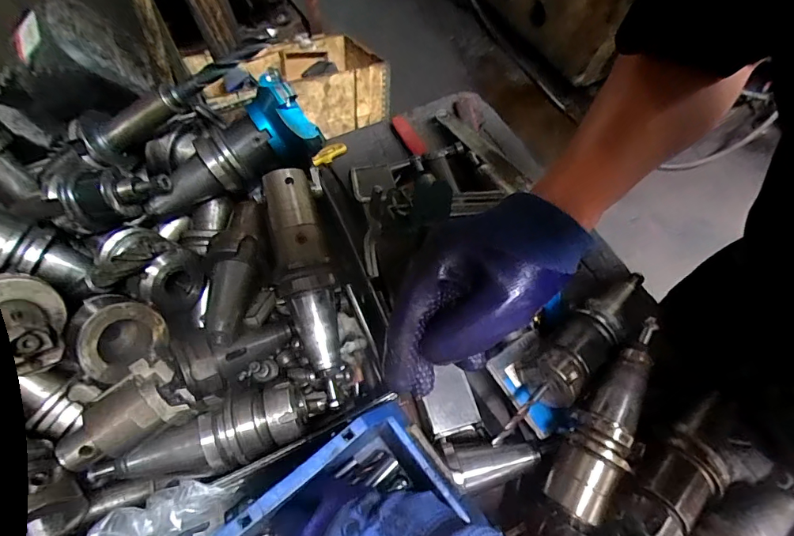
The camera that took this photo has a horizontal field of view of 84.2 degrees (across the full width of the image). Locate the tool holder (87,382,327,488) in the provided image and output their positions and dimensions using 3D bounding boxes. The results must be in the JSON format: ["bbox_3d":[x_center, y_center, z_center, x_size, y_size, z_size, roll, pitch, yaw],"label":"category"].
[{"bbox_3d":[-0.145,0.133,0.342,0.176,0.044,0.053,-16,63,-9],"label":"tool holder"}]

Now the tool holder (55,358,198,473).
[{"bbox_3d":[-0.199,0.108,0.322,0.089,0.046,0.048,-27,65,-14],"label":"tool holder"}]

